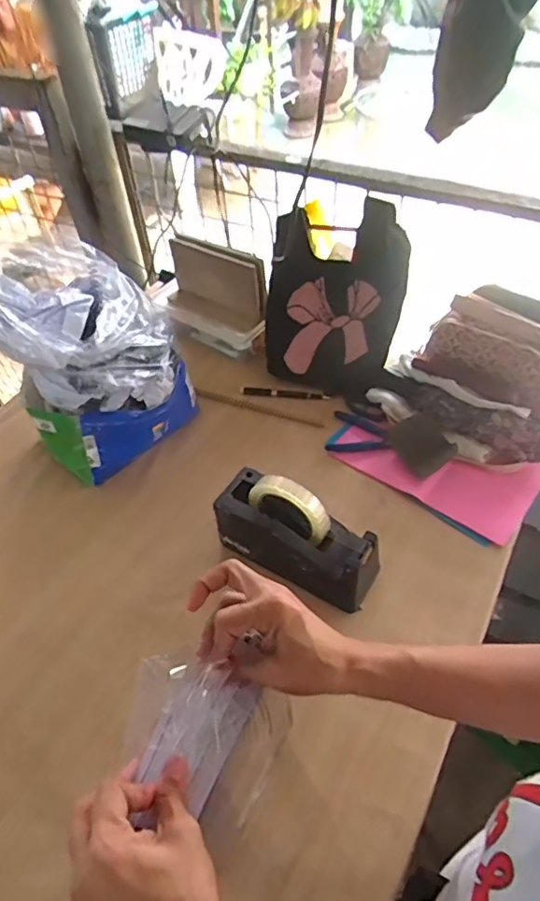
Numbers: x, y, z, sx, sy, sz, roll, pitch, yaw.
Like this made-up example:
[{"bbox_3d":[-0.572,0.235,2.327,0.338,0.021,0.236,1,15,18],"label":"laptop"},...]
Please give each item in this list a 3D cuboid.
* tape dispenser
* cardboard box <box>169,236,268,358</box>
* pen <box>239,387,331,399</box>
[{"bbox_3d":[0.033,0.102,0.663,0.200,0.136,0.071,24,55,23],"label":"tape dispenser"},{"bbox_3d":[-0.101,-0.273,0.982,0.208,0.151,0.078,29,57,26],"label":"cardboard box"},{"bbox_3d":[0.025,-0.094,0.917,0.146,0.012,0.012,4,50,8],"label":"pen"}]

